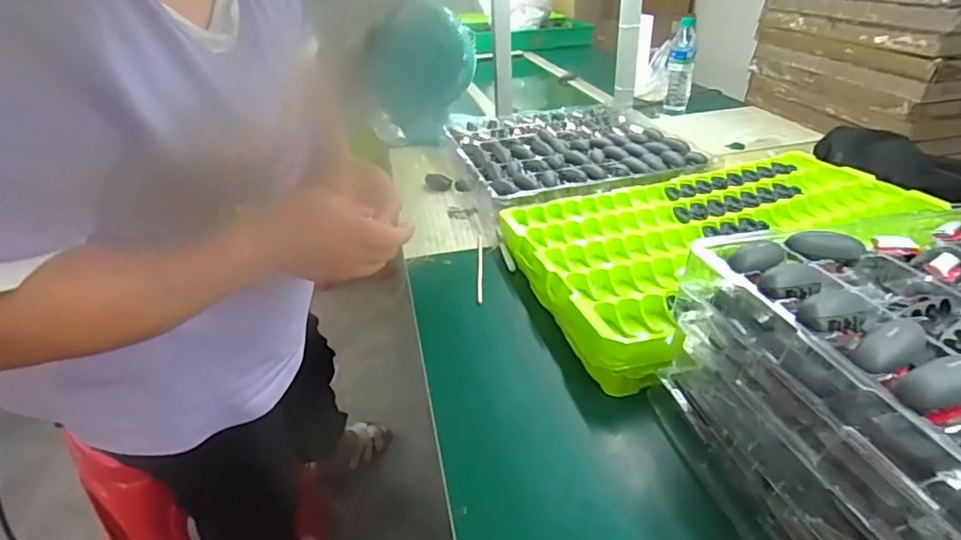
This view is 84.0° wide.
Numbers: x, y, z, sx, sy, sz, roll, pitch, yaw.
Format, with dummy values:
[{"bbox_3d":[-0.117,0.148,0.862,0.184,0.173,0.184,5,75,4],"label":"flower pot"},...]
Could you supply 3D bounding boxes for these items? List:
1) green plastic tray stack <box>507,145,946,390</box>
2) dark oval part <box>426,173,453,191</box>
[{"bbox_3d":[0.356,-0.042,0.776,0.589,0.076,0.414,-12,33,-14],"label":"green plastic tray stack"},{"bbox_3d":[-0.083,-0.174,1.049,0.052,0.026,0.024,2,32,8],"label":"dark oval part"}]

